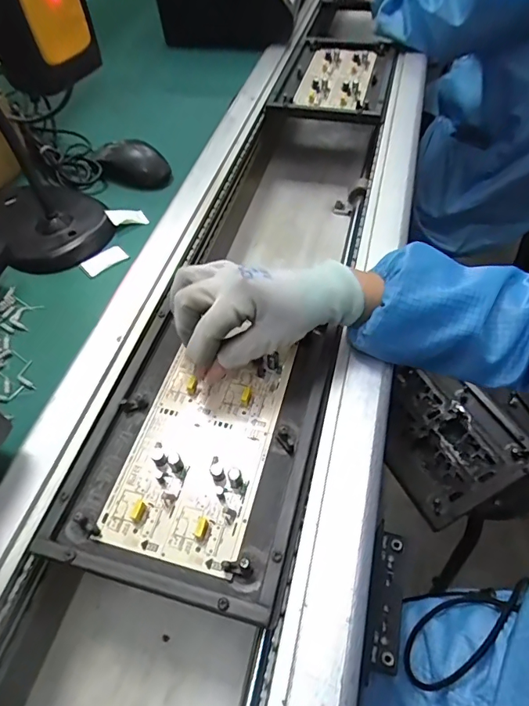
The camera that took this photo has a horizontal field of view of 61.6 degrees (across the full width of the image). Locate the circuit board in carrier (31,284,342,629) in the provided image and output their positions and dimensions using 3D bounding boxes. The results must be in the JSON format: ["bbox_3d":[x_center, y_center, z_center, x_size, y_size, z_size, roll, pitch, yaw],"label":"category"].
[{"bbox_3d":[-0.048,0.064,0.353,0.172,0.020,0.224,11,58,11],"label":"circuit board in carrier"}]

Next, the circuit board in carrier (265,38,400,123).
[{"bbox_3d":[0.109,-0.412,0.658,0.159,0.032,0.190,12,55,12],"label":"circuit board in carrier"}]

